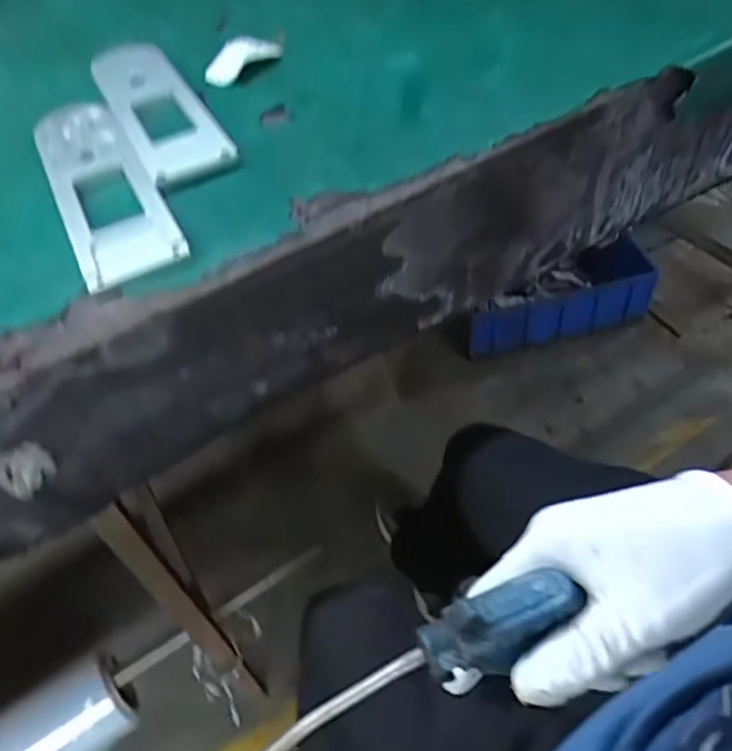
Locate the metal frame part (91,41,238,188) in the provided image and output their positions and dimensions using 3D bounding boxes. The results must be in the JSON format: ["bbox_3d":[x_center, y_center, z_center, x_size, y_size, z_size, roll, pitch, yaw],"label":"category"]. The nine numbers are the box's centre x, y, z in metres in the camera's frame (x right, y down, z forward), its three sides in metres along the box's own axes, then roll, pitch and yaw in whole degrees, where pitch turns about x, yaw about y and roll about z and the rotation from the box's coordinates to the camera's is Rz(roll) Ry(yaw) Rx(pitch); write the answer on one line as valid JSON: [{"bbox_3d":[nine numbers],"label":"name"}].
[{"bbox_3d":[-0.207,-0.267,0.646,0.079,0.016,0.248,-28,57,-11],"label":"metal frame part"}]

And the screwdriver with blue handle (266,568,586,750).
[{"bbox_3d":[0.019,0.120,0.268,0.148,0.029,0.027,-27,49,-1],"label":"screwdriver with blue handle"}]

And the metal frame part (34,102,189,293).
[{"bbox_3d":[-0.236,-0.170,0.578,0.078,0.030,0.278,-25,51,-13],"label":"metal frame part"}]

